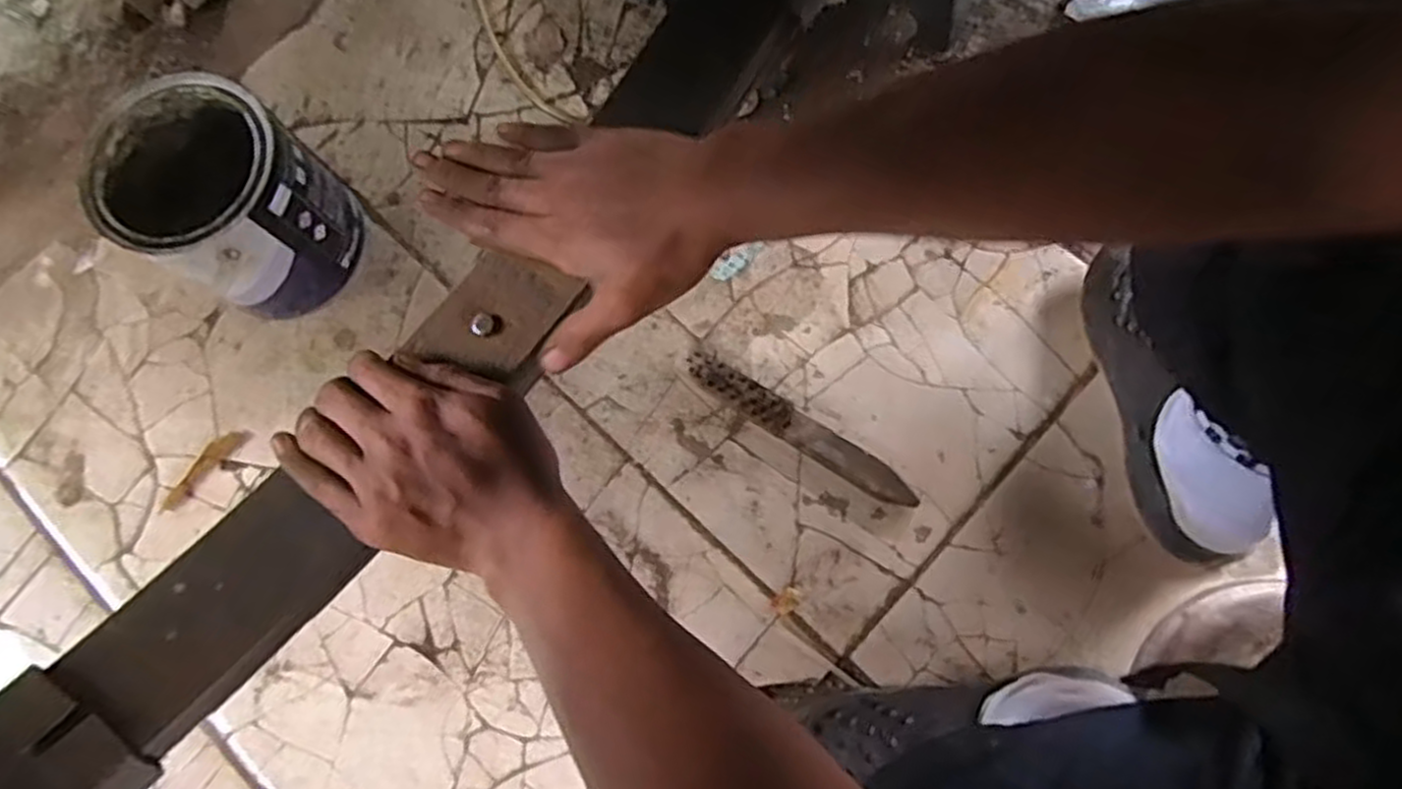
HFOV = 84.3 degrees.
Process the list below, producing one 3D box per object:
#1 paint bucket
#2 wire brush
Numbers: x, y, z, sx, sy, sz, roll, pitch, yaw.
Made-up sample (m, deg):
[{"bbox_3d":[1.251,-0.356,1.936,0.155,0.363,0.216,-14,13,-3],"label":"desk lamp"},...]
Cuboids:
[{"bbox_3d":[-0.398,-0.163,0.659,0.149,0.156,0.154,0,78,0],"label":"paint bucket"},{"bbox_3d":[0.083,0.029,0.667,0.221,0.035,0.027,34,80,7],"label":"wire brush"}]

